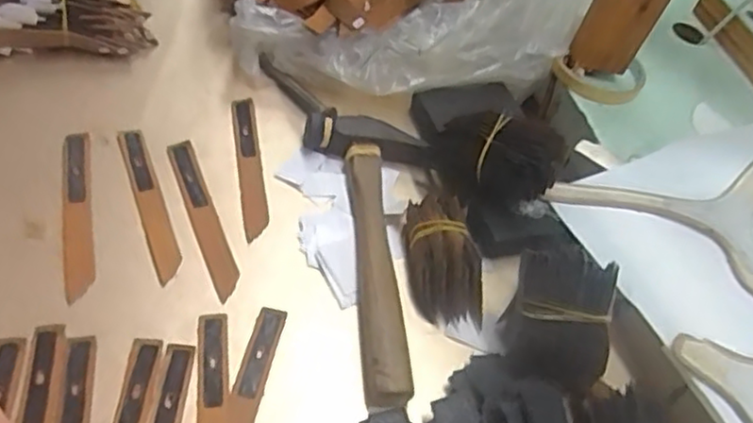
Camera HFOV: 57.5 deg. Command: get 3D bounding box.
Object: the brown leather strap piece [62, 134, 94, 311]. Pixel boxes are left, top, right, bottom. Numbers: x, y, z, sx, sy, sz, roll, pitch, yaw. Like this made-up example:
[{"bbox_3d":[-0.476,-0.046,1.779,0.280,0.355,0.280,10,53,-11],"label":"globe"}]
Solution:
[{"bbox_3d":[-0.186,0.000,0.427,0.017,0.004,0.124,-5,55,-18],"label":"brown leather strap piece"}]

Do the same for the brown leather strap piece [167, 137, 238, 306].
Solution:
[{"bbox_3d":[-0.111,0.003,0.442,0.017,0.004,0.124,-13,56,-23],"label":"brown leather strap piece"}]

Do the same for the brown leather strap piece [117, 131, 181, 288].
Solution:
[{"bbox_3d":[-0.147,-0.006,0.442,0.017,0.004,0.121,-14,58,-23],"label":"brown leather strap piece"}]

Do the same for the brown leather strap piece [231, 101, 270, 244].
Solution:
[{"bbox_3d":[-0.089,-0.033,0.482,0.016,0.004,0.125,-8,55,-9],"label":"brown leather strap piece"}]

